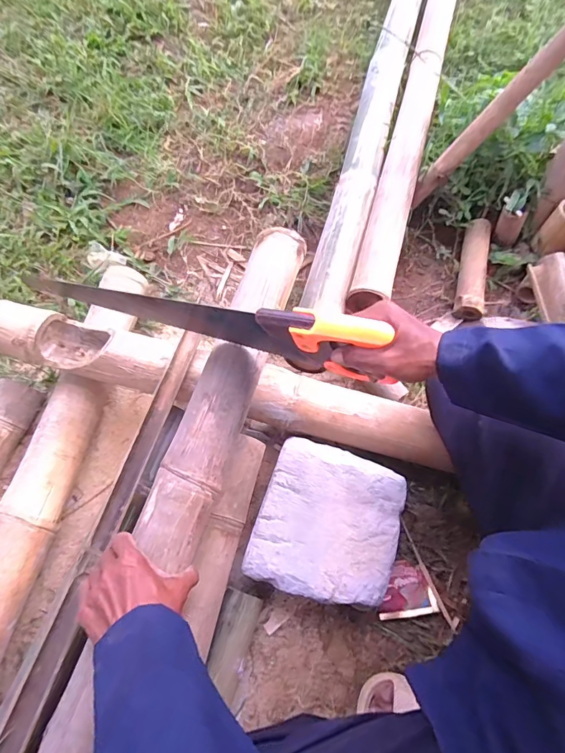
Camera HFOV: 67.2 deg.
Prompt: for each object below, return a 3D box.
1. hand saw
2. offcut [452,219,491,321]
[{"bbox_3d":[-0.099,-0.064,0.532,0.453,0.104,0.035,12,63,20],"label":"hand saw"},{"bbox_3d":[0.394,-0.222,0.883,0.052,0.061,0.229,13,63,10],"label":"offcut"}]

